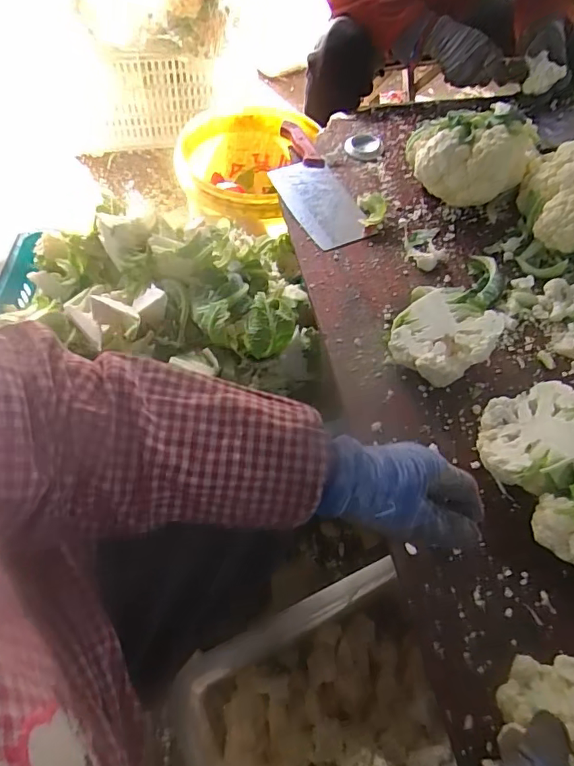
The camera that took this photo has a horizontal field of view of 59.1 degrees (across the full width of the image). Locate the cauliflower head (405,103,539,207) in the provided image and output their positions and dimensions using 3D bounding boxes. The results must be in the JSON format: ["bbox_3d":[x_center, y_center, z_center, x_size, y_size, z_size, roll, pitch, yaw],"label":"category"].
[{"bbox_3d":[0.262,-0.330,0.723,0.167,0.127,0.148,24,59,10],"label":"cauliflower head"}]

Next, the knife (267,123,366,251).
[{"bbox_3d":[0.033,-0.301,0.759,0.095,0.020,0.264,-20,60,-12],"label":"knife"}]

